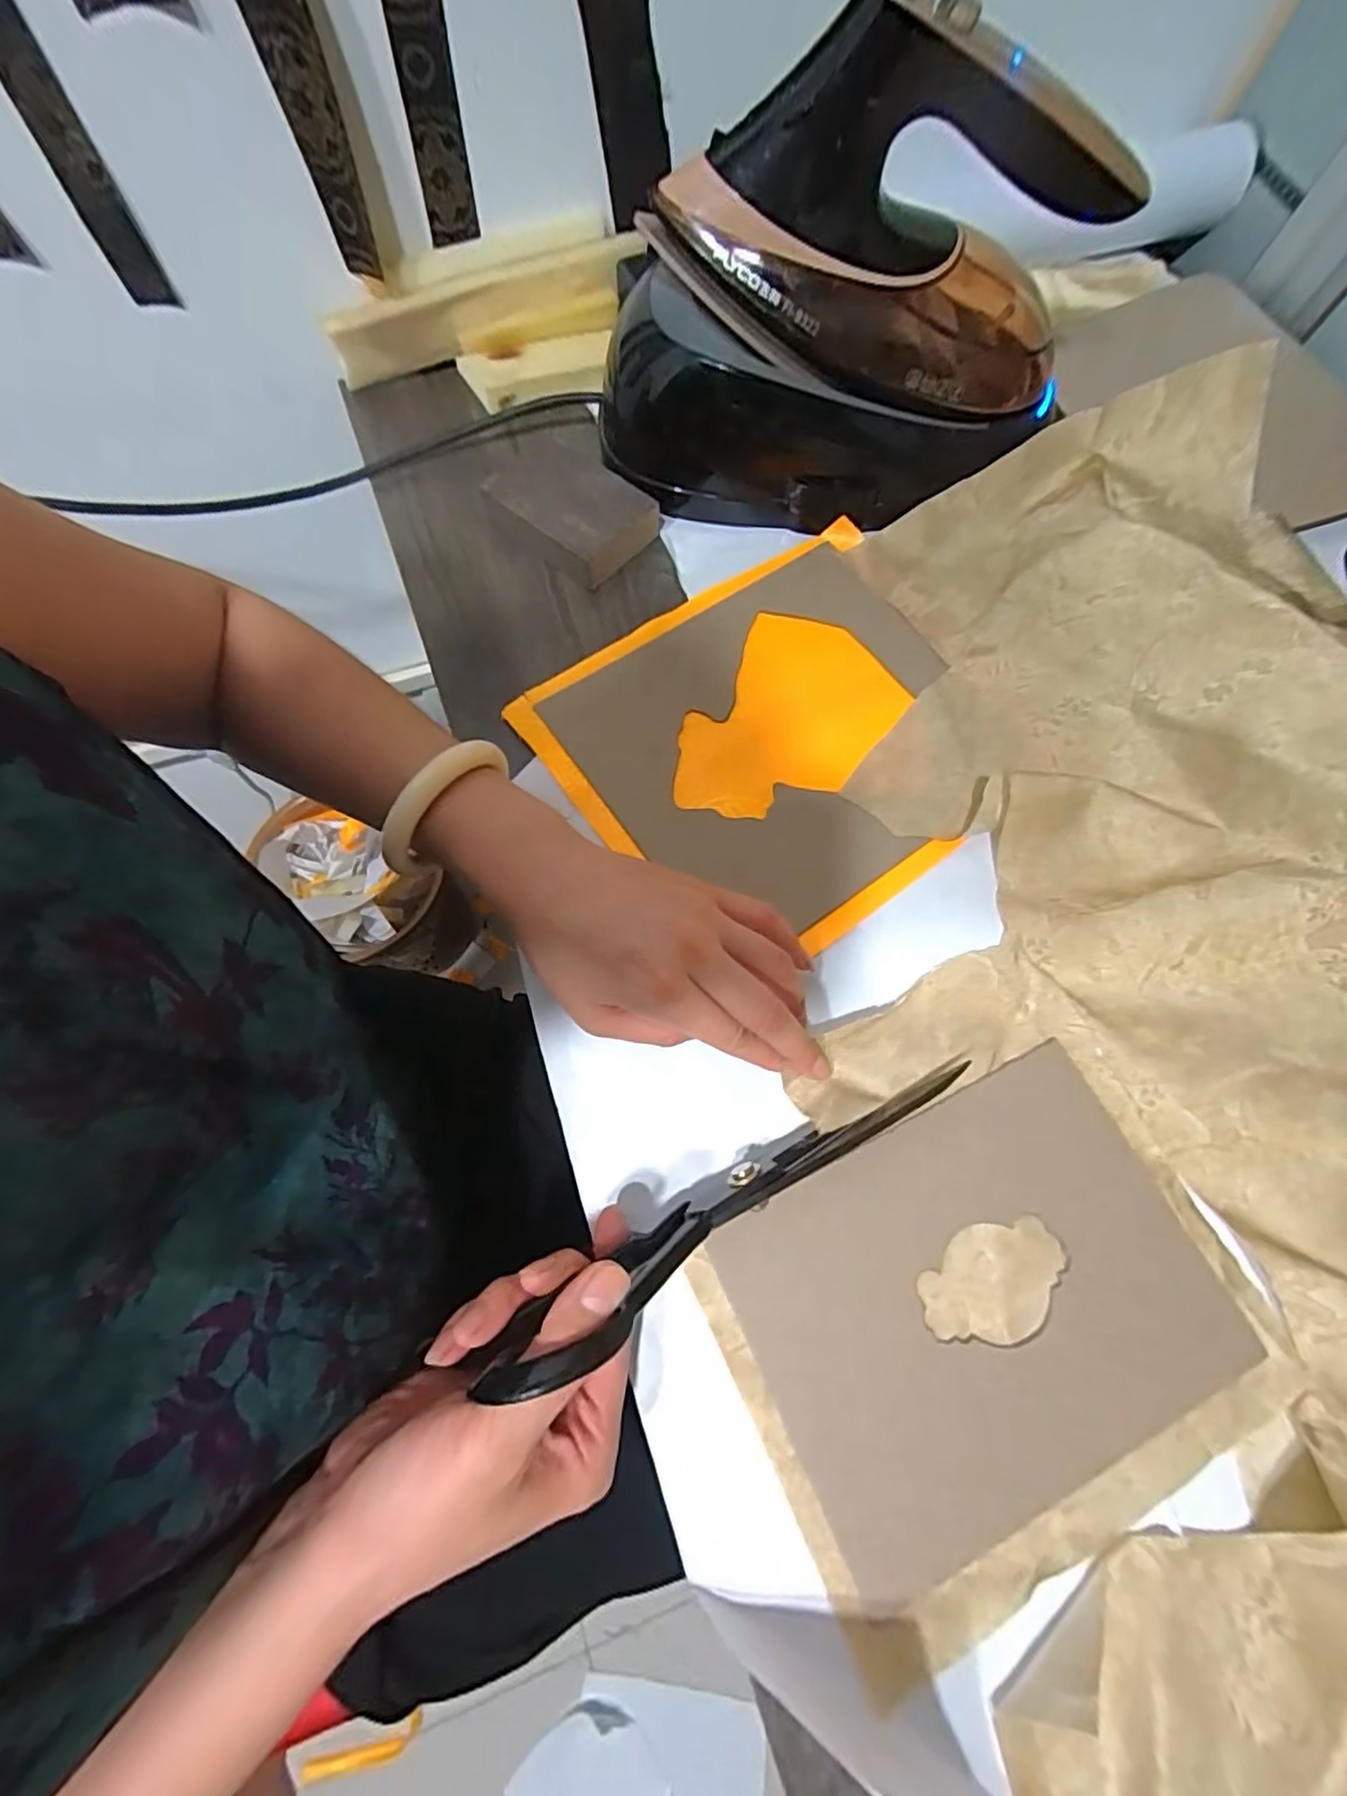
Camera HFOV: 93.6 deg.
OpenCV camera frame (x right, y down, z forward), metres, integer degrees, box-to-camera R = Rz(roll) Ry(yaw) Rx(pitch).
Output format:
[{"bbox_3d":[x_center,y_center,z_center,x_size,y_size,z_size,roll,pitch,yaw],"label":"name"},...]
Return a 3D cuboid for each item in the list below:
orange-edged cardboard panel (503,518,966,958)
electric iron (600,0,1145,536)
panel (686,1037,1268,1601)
[{"bbox_3d":[0.066,-0.098,0.379,0.245,0.012,0.220,-35,73,-10],"label":"orange-edged cardboard panel"},{"bbox_3d":[0.096,-0.330,0.360,0.284,0.184,0.117,3,70,1],"label":"electric iron"},{"bbox_3d":[0.134,0.176,0.282,0.202,0.007,0.147,-25,71,-10],"label":"panel"}]

